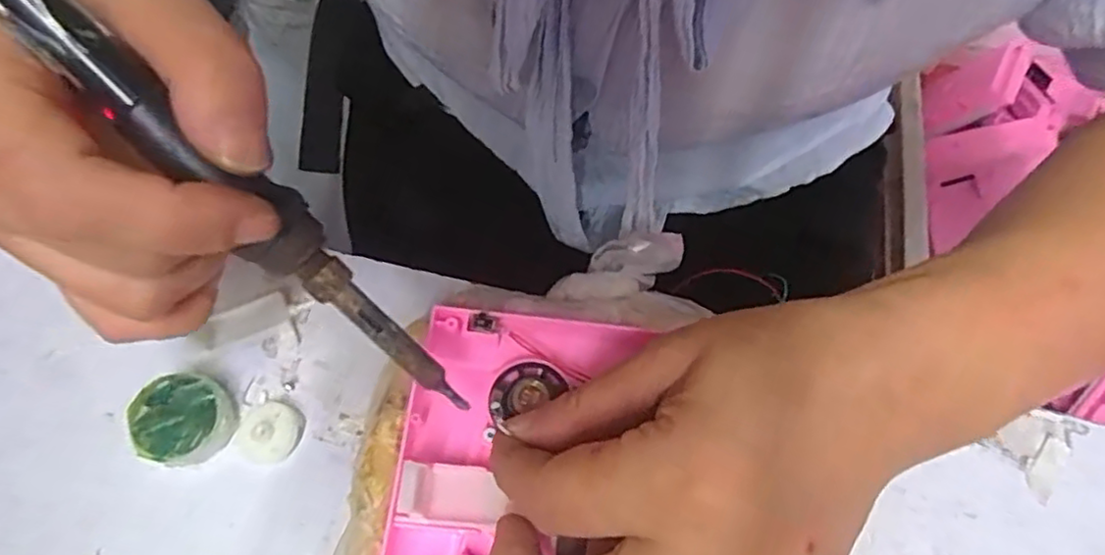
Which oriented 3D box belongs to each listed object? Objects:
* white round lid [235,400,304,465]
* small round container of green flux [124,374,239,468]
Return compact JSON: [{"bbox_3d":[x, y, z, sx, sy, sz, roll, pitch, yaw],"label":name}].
[{"bbox_3d":[-0.110,0.060,0.251,0.023,0.007,0.023,1,63,-2],"label":"white round lid"},{"bbox_3d":[-0.140,0.054,0.246,0.032,0.019,0.032,-30,68,-17],"label":"small round container of green flux"}]

